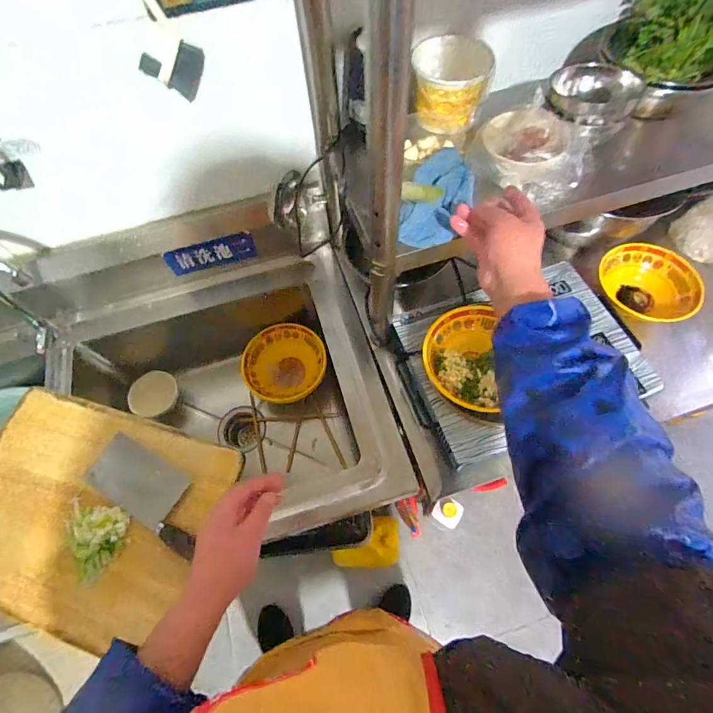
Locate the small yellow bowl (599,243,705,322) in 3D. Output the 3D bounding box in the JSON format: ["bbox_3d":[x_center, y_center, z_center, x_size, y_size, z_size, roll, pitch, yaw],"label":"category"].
[{"bbox_3d":[0.534,-0.132,0.717,0.146,0.064,0.148,-1,64,2],"label":"small yellow bowl"}]

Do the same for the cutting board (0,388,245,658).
[{"bbox_3d":[-0.446,0.244,0.611,0.420,0.032,0.308,15,66,10],"label":"cutting board"}]

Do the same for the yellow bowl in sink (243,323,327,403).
[{"bbox_3d":[-0.170,0.017,0.922,0.187,0.065,0.187,-1,64,2],"label":"yellow bowl in sink"}]

